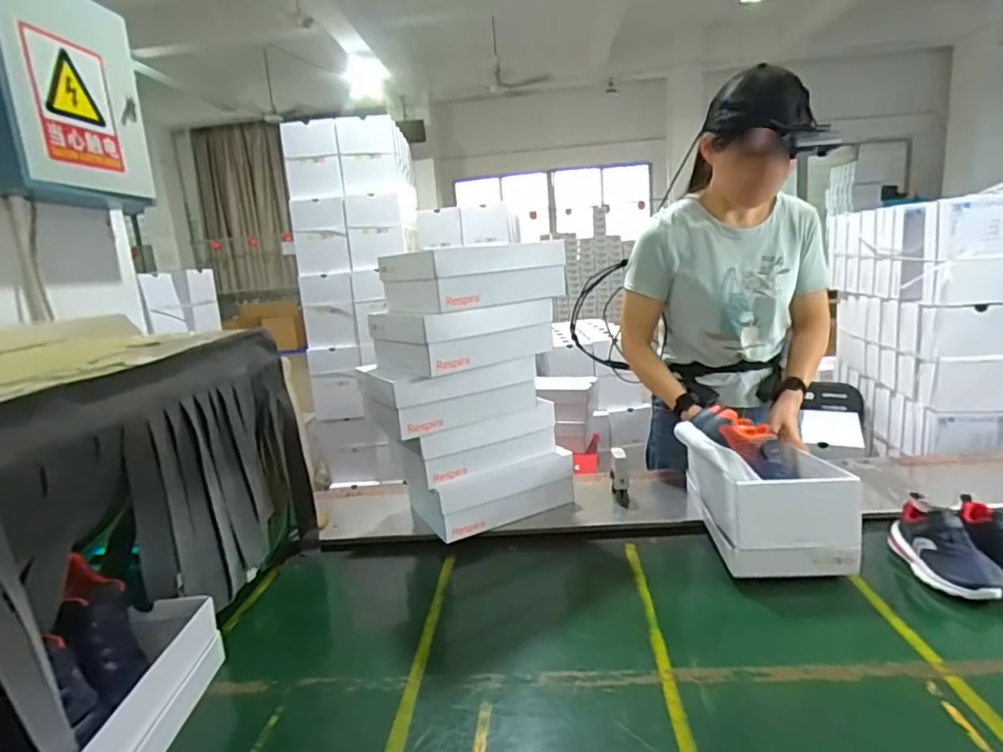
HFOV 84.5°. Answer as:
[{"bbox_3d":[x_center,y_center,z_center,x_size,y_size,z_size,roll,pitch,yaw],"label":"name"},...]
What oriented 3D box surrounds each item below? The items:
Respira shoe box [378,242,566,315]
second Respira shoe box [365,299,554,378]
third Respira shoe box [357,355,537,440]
[{"bbox_3d":[-0.054,-0.201,1.122,0.317,0.108,0.190,-13,15,-35],"label":"Respira shoe box"},{"bbox_3d":[-0.074,-0.088,1.141,0.311,0.106,0.208,-14,15,-38],"label":"second Respira shoe box"},{"bbox_3d":[-0.113,0.028,1.132,0.340,0.113,0.187,-11,14,-28],"label":"third Respira shoe box"}]

